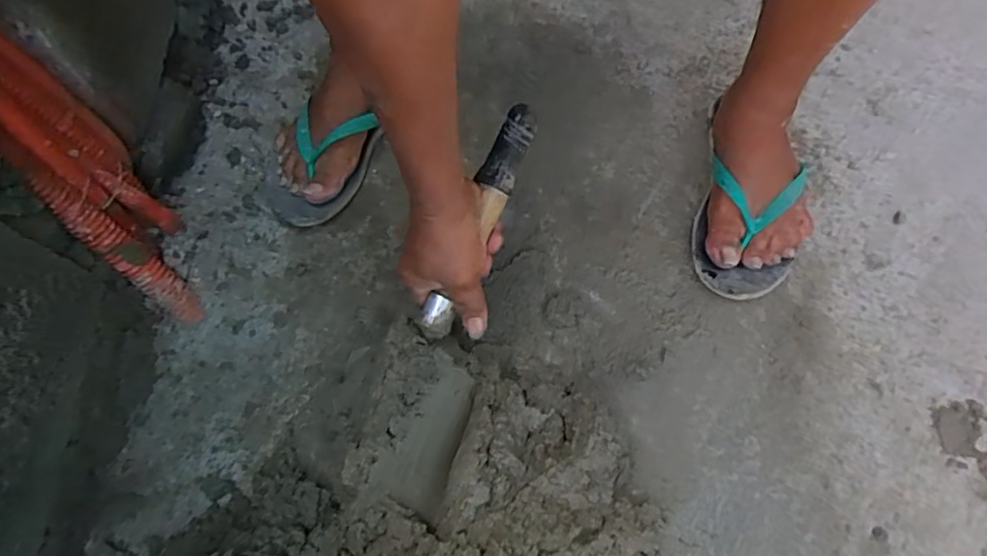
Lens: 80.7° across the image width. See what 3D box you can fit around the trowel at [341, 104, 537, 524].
[{"bbox_3d":[-0.035,0.023,0.503,0.084,0.057,0.347,18,85,8],"label":"trowel"}]

